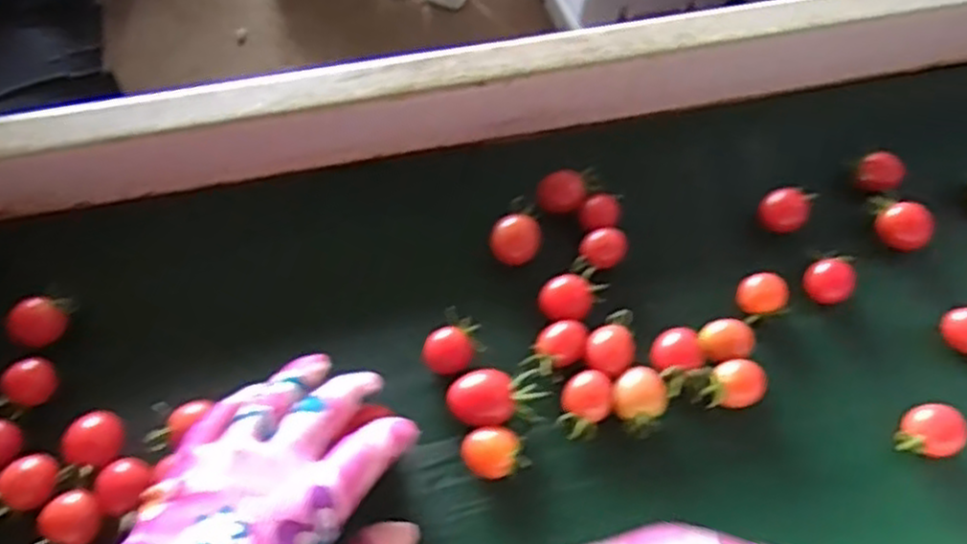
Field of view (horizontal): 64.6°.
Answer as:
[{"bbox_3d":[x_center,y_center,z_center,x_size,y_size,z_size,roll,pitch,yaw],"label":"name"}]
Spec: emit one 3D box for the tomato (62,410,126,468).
[{"bbox_3d":[-0.191,0.082,0.377,0.023,0.019,0.028,18,61,14],"label":"tomato"}]

